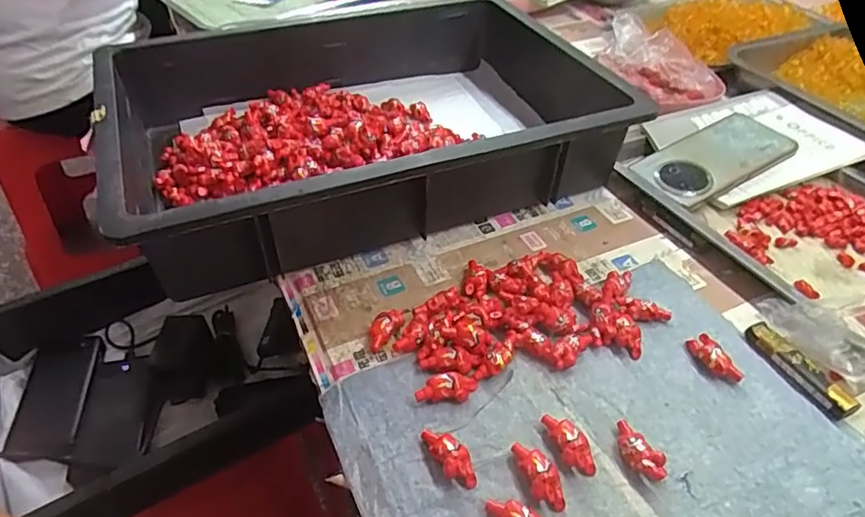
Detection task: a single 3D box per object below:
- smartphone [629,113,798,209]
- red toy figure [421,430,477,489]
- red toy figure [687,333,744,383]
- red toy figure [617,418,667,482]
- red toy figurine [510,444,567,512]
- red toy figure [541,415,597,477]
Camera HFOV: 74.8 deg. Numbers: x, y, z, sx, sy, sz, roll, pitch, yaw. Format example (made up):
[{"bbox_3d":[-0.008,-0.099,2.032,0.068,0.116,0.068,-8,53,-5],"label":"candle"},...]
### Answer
[{"bbox_3d":[0.281,-0.102,0.562,0.158,0.012,0.076,-25,53,-17],"label":"smartphone"},{"bbox_3d":[0.011,0.119,0.342,0.017,0.014,0.042,-21,47,-22],"label":"red toy figure"},{"bbox_3d":[0.199,0.070,0.399,0.019,0.013,0.039,-13,44,-14],"label":"red toy figure"},{"bbox_3d":[0.125,0.118,0.346,0.018,0.014,0.040,-21,47,-22],"label":"red toy figure"},{"bbox_3d":[0.063,0.127,0.334,0.019,0.015,0.042,-13,44,-15],"label":"red toy figurine"},{"bbox_3d":[0.085,0.114,0.349,0.018,0.015,0.040,-13,44,-15],"label":"red toy figure"}]

